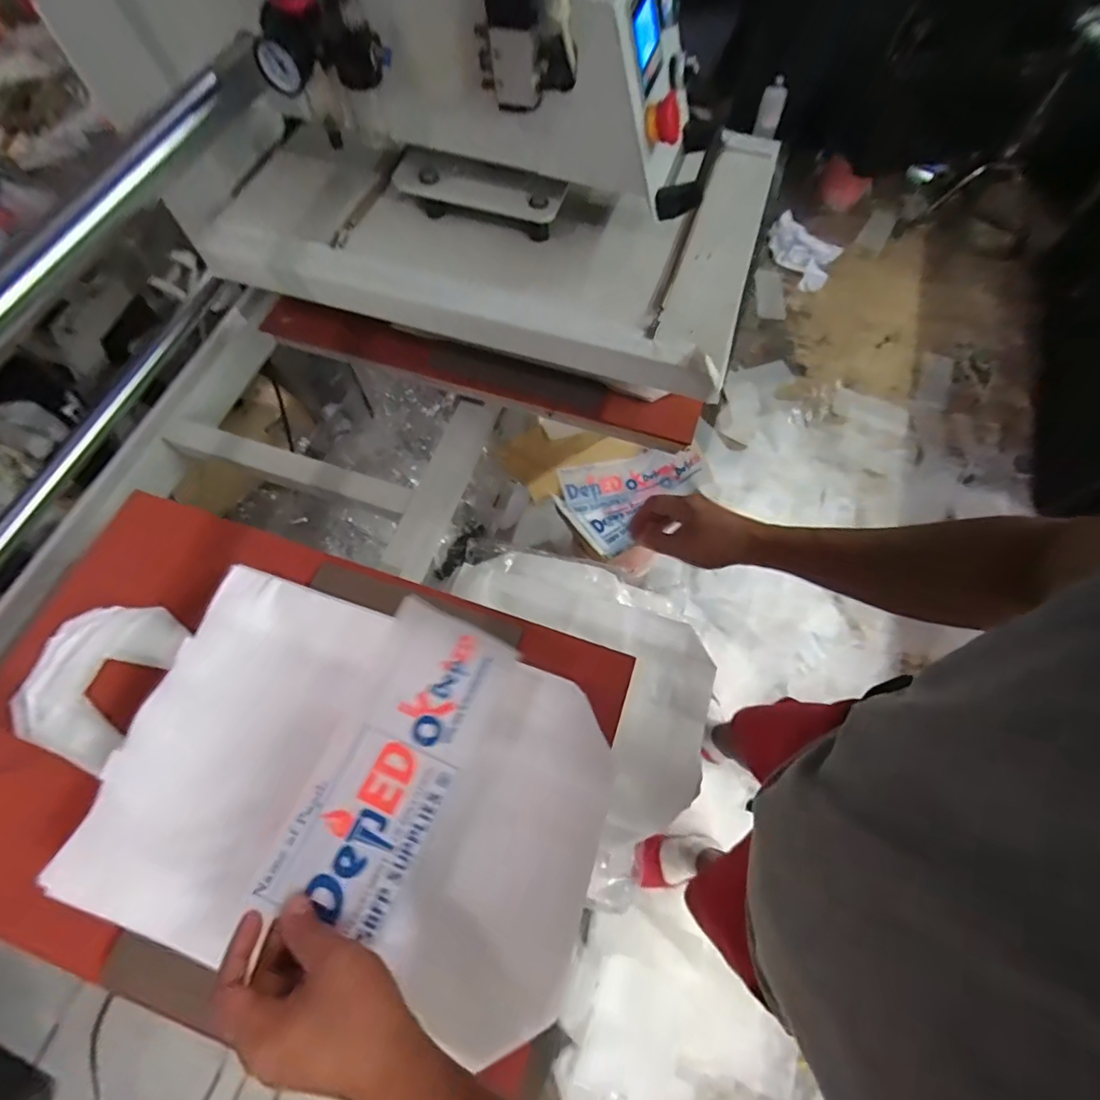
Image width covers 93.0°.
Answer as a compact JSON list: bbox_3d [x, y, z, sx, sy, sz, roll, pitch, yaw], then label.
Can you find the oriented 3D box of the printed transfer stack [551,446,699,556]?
[{"bbox_3d":[0.157,-0.128,1.055,0.271,0.082,0.185,-33,71,-14],"label":"printed transfer stack"}]

